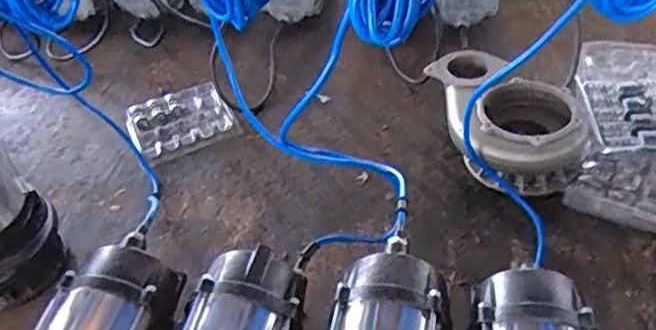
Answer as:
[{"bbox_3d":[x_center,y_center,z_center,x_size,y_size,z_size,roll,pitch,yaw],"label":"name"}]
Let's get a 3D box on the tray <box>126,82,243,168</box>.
[{"bbox_3d":[-0.249,-0.076,1.009,0.161,0.026,0.149,-23,45,-16],"label":"tray"}]

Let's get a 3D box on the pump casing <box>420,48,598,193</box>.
[{"bbox_3d":[0.261,-0.069,0.880,0.184,0.094,0.240,-10,43,-2],"label":"pump casing"}]

